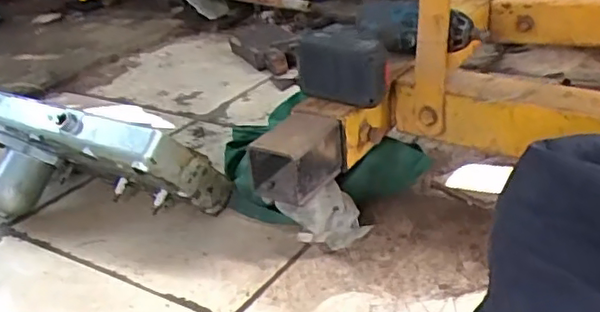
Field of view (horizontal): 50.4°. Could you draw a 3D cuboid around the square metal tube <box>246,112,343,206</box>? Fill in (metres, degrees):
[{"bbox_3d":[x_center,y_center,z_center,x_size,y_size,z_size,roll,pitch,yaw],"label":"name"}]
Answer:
[{"bbox_3d":[-0.004,-0.001,0.716,0.061,0.072,0.099,13,32,31],"label":"square metal tube"}]

